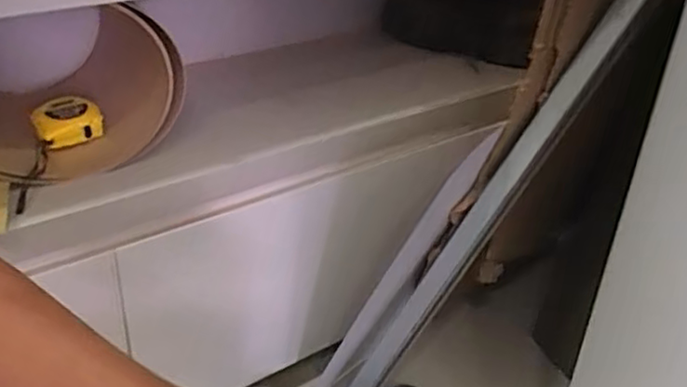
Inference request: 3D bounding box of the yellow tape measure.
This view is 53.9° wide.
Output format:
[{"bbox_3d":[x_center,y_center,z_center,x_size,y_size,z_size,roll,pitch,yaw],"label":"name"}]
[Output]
[{"bbox_3d":[-0.307,-0.075,0.753,0.066,0.046,0.053,-21,39,-35],"label":"yellow tape measure"}]

